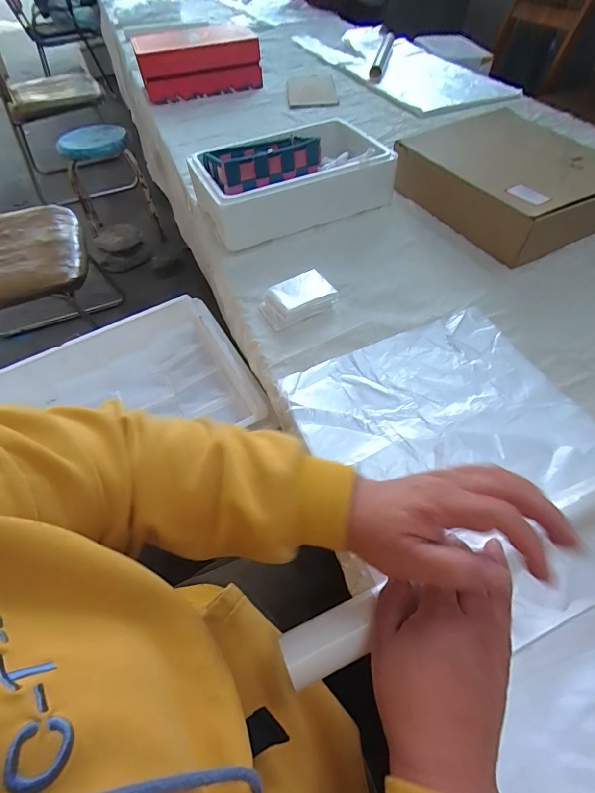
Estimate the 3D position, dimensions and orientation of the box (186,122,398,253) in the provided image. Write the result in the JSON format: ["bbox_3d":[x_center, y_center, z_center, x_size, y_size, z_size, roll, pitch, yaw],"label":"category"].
[{"bbox_3d":[-0.014,-0.393,0.690,0.300,0.087,0.211,-25,57,-13],"label":"box"}]

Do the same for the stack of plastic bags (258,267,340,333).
[{"bbox_3d":[0.001,-0.142,0.565,0.104,0.027,0.067,-25,57,-12],"label":"stack of plastic bags"}]

